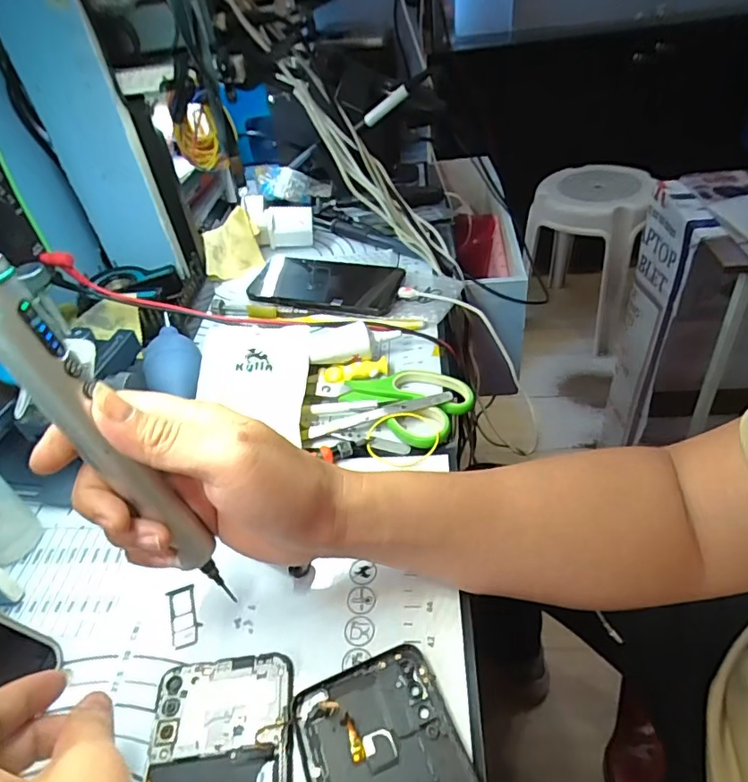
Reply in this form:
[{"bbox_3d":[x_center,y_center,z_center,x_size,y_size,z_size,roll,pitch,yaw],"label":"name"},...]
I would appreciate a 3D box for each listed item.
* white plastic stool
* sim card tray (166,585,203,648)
[{"bbox_3d":[0.634,-0.405,1.545,0.299,0.424,0.338,24,51,30],"label":"white plastic stool"},{"bbox_3d":[-0.113,0.133,0.310,0.017,0.004,0.041,-21,44,-14],"label":"sim card tray"}]

